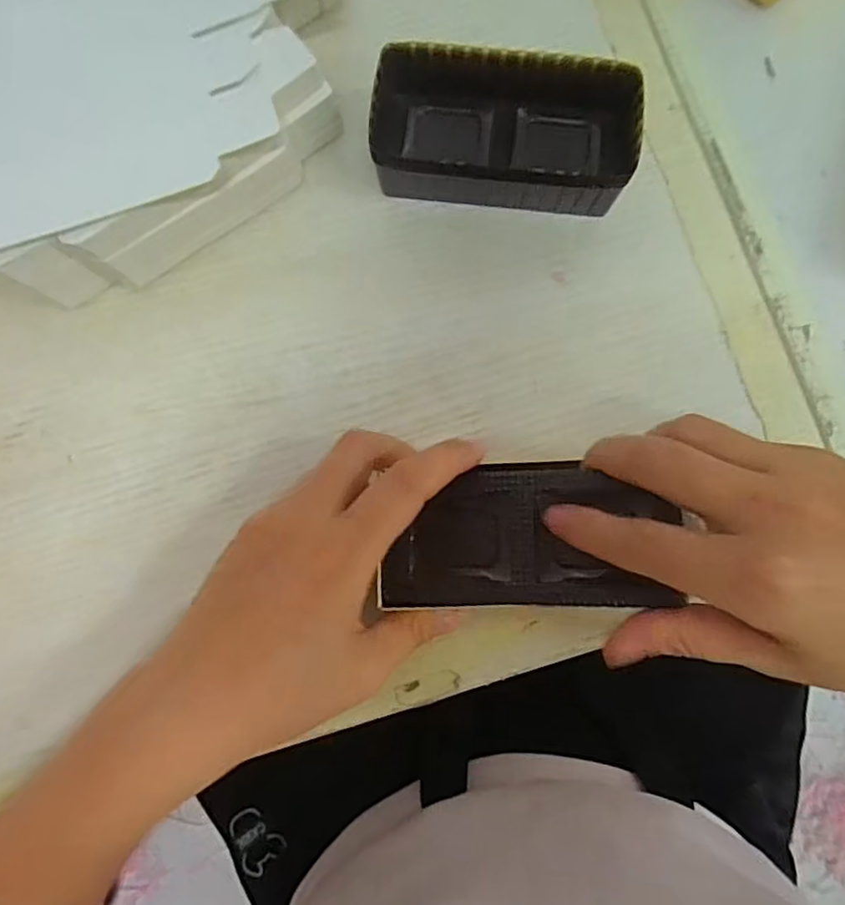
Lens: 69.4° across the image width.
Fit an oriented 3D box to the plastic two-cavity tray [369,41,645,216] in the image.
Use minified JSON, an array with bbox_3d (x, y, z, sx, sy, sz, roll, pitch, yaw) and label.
[{"bbox_3d":[0.036,-0.145,0.278,0.113,0.034,0.057,4,81,1],"label":"plastic two-cavity tray"}]

